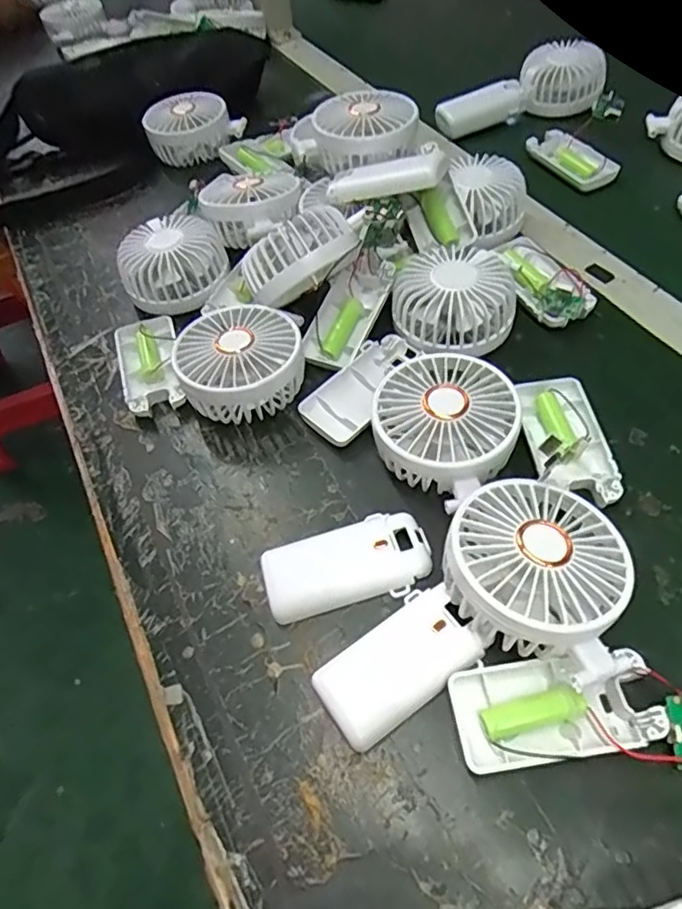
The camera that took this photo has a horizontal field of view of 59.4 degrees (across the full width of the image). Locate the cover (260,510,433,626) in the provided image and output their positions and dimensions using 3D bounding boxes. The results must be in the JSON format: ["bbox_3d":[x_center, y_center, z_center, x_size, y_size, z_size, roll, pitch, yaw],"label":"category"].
[{"bbox_3d":[0.003,0.062,0.338,0.093,0.018,0.044,-14,54,-7],"label":"cover"}]

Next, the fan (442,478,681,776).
[{"bbox_3d":[0.108,0.077,0.291,0.114,0.053,0.133,-4,54,3],"label":"fan"}]

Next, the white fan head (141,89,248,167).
[{"bbox_3d":[-0.154,-0.346,0.625,0.098,0.045,0.075,-21,54,-7],"label":"white fan head"}]

